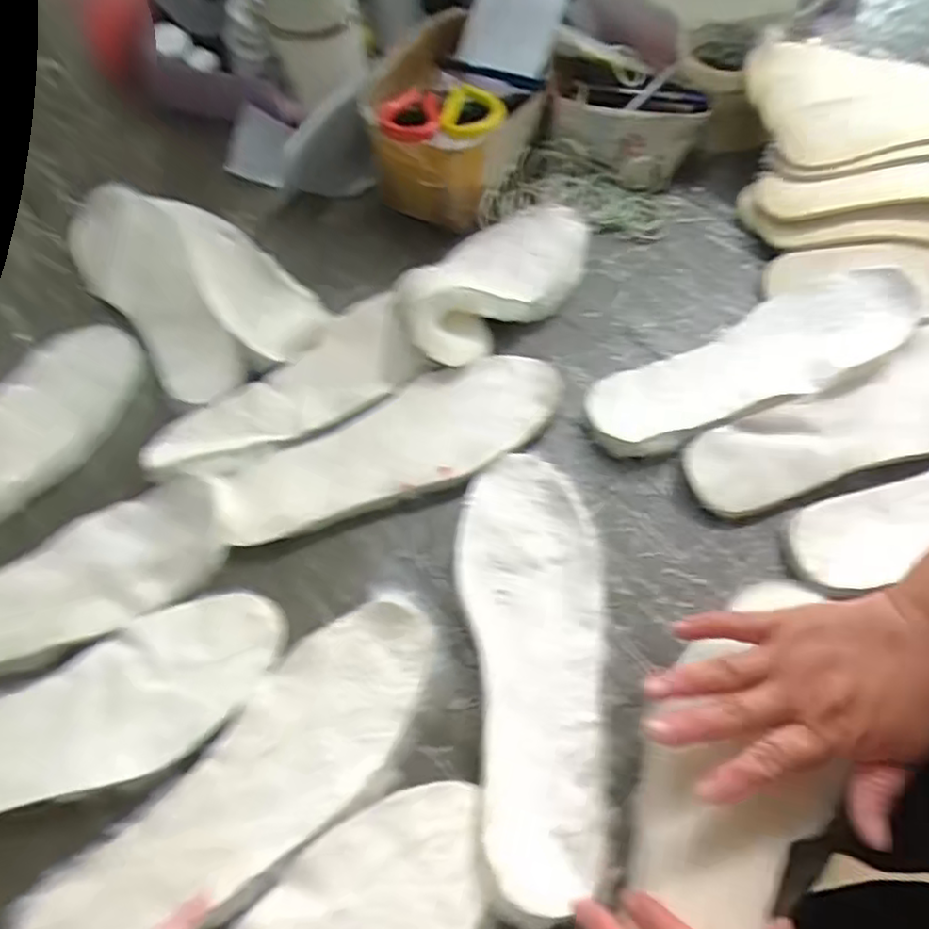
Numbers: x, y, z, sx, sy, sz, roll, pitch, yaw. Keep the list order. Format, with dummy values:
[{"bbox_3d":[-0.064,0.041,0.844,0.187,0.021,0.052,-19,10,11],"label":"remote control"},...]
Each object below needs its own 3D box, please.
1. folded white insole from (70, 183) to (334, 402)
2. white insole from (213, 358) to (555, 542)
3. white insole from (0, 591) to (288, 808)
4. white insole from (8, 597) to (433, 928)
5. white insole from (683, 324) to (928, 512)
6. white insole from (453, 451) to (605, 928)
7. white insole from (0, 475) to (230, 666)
[{"bbox_3d":[-0.239,-0.166,0.583,0.137,0.033,0.248,-37,65,-17],"label":"folded white insole"},{"bbox_3d":[-0.051,-0.018,0.504,0.269,0.011,0.089,-23,62,-10],"label":"white insole"},{"bbox_3d":[-0.241,0.159,0.409,0.267,0.010,0.089,-26,62,-11],"label":"white insole"},{"bbox_3d":[-0.128,0.190,0.390,0.279,0.006,0.083,-39,65,-17],"label":"white insole"},{"bbox_3d":[0.300,-0.036,0.499,0.284,0.021,0.083,-24,62,-10],"label":"white insole"},{"bbox_3d":[0.046,0.114,0.421,0.089,0.025,0.274,-5,60,0],"label":"white insole"},{"bbox_3d":[-0.296,0.089,0.455,0.262,0.012,0.090,-23,62,-10],"label":"white insole"}]

